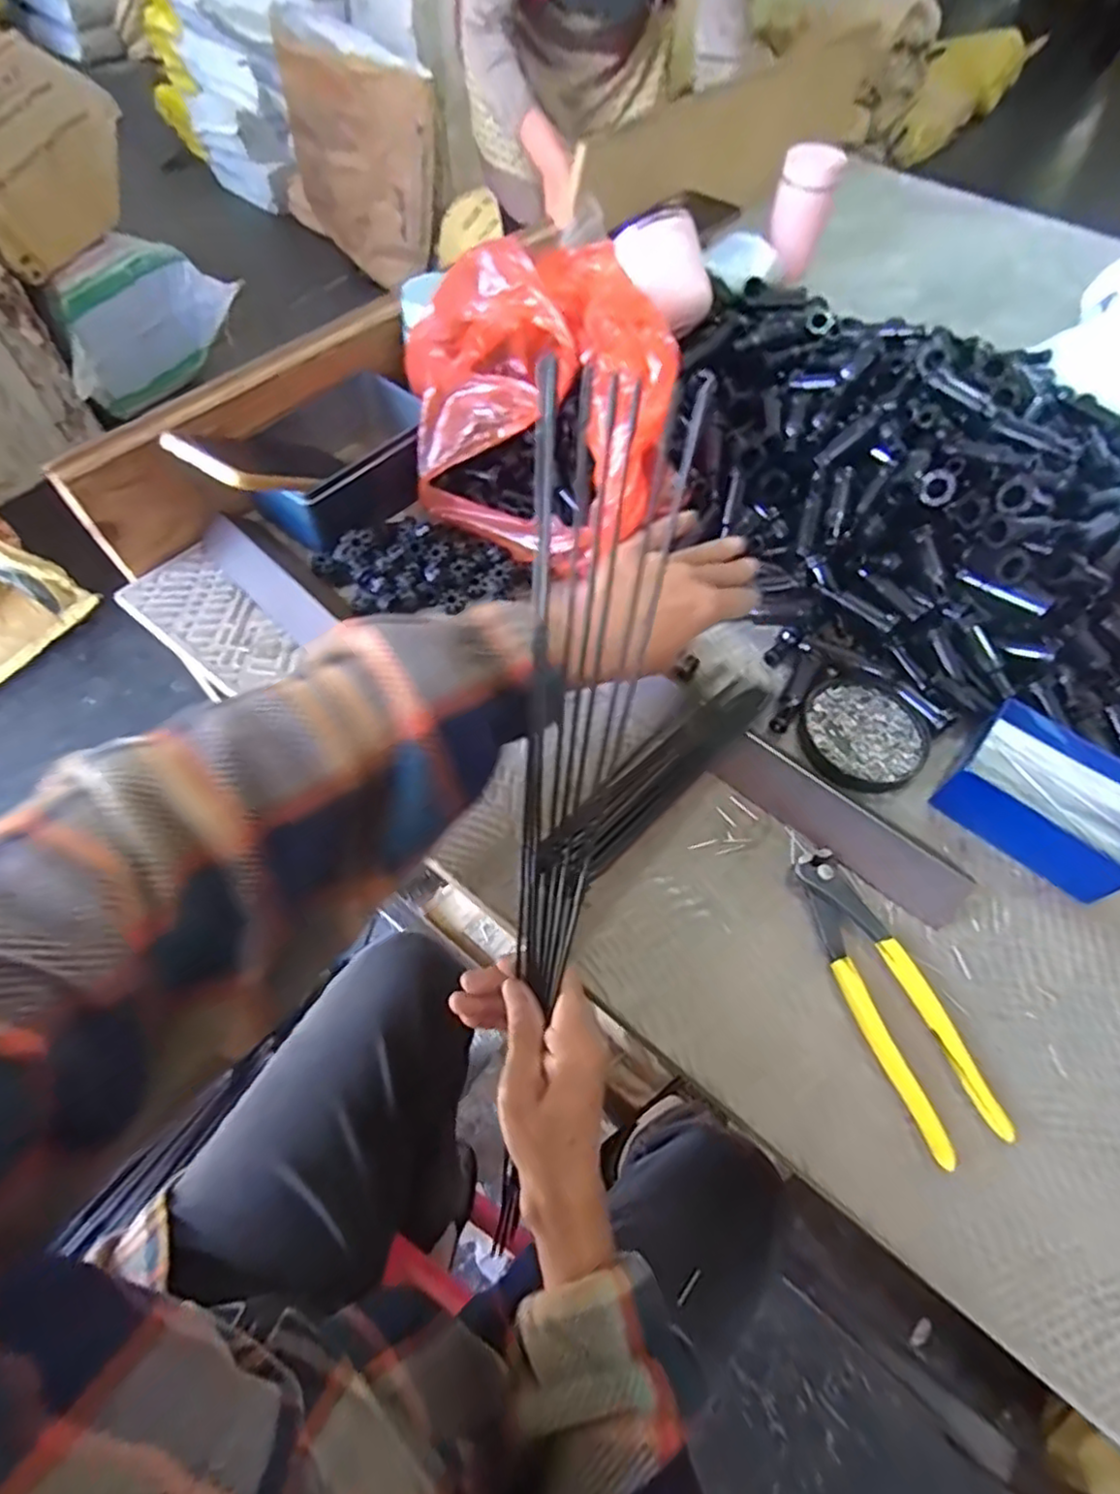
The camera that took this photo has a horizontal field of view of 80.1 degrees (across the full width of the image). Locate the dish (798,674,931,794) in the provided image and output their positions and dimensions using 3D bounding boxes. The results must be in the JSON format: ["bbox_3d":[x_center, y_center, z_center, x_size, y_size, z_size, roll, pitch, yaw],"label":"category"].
[{"bbox_3d":[0.208,-0.008,0.462,0.082,0.017,0.083,2,58,-3],"label":"dish"}]

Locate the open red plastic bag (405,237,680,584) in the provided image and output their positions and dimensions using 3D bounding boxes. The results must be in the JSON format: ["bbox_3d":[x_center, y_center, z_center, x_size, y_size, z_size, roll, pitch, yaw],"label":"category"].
[{"bbox_3d":[-0.017,-0.270,0.528,0.201,0.151,0.193,12,58,4],"label":"open red plastic bag"}]

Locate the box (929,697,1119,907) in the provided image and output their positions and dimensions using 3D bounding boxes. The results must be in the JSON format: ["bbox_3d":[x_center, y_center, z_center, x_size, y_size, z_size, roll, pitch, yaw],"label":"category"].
[{"bbox_3d":[0.314,0.033,0.426,0.112,0.045,0.086,37,62,18],"label":"box"}]

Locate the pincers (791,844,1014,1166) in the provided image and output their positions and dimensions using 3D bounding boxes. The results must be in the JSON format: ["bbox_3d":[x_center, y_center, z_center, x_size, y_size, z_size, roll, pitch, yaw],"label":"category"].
[{"bbox_3d":[0.179,0.135,0.367,0.043,0.011,0.159,-15,60,-13],"label":"pincers"}]

